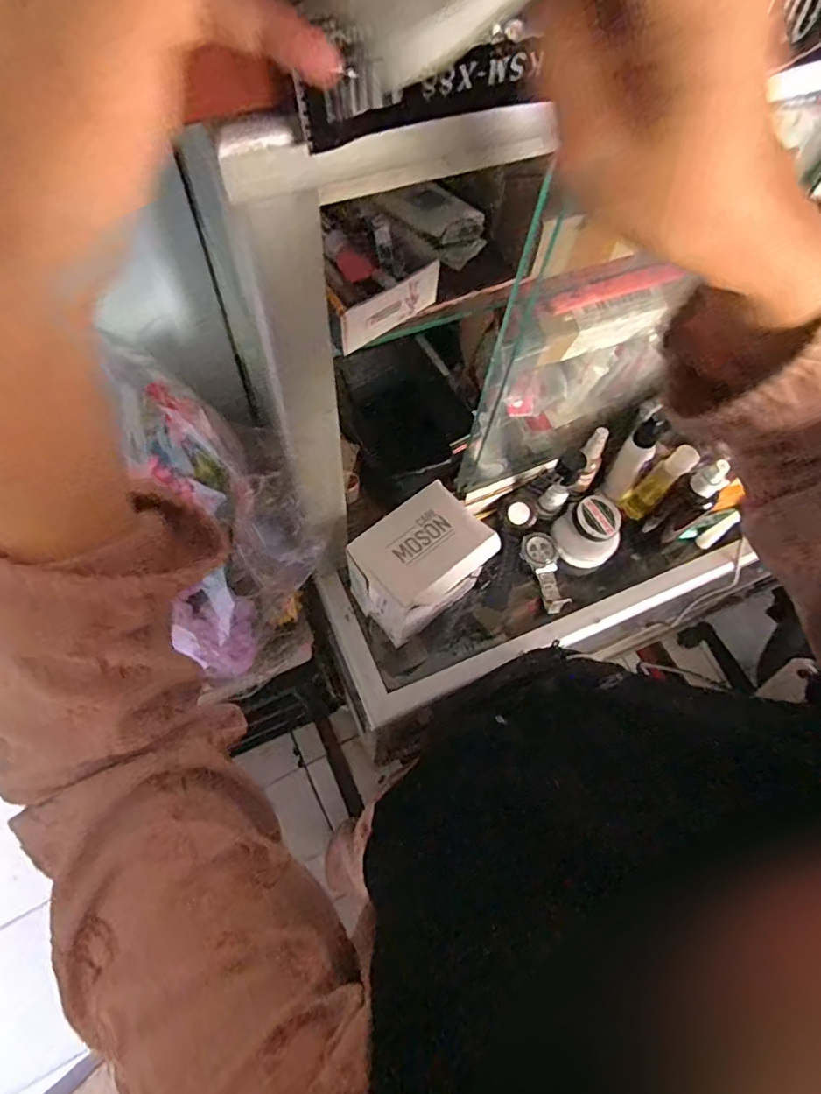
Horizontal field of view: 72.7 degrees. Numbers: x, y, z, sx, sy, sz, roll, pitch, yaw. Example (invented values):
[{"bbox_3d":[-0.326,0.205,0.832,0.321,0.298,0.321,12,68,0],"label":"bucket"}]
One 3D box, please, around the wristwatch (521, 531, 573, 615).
[{"bbox_3d":[0.165,0.032,0.690,0.042,0.029,0.100,-4,66,-5],"label":"wristwatch"}]

